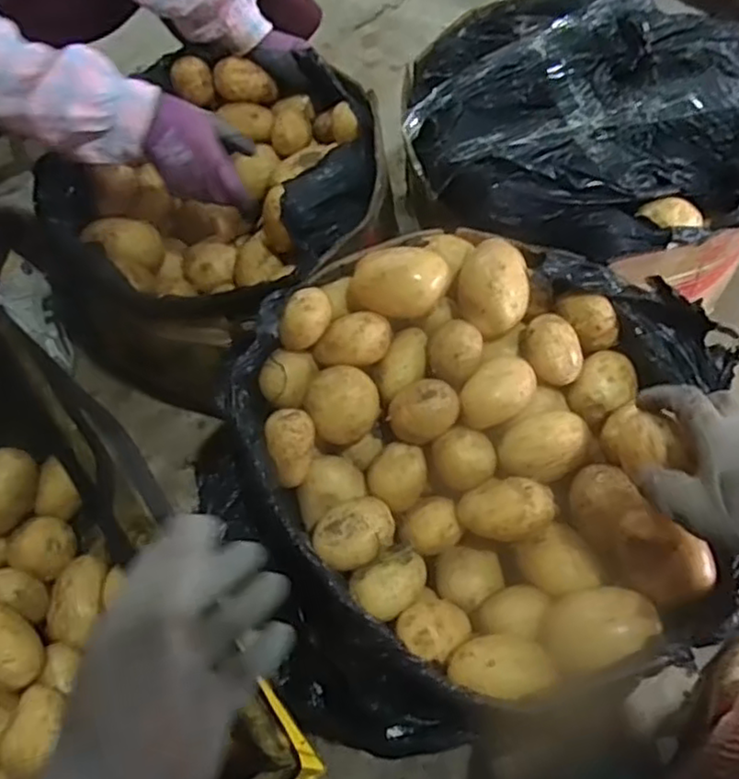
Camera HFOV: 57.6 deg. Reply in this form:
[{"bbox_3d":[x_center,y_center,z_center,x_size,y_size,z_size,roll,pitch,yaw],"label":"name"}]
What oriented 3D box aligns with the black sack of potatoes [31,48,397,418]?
[{"bbox_3d":[-0.195,-0.225,0.934,0.414,0.264,0.445,32,64,18],"label":"black sack of potatoes"}]

